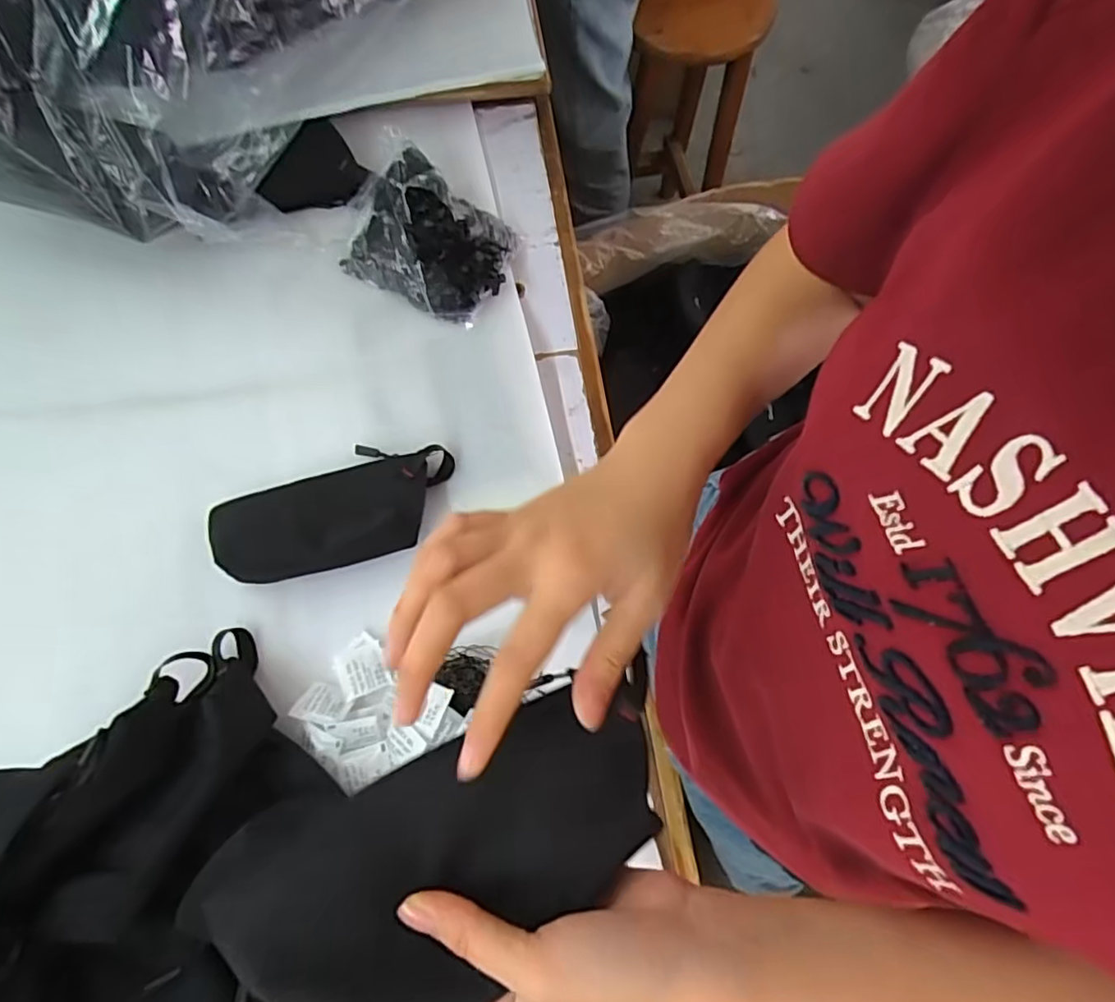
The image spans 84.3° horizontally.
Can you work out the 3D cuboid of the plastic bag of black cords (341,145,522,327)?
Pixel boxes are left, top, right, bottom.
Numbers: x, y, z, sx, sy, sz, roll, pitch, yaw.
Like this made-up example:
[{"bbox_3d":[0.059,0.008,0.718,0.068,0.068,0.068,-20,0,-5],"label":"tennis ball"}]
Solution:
[{"bbox_3d":[-0.127,-0.259,0.600,0.158,0.059,0.123,27,74,6],"label":"plastic bag of black cords"}]

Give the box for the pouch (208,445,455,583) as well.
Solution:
[{"bbox_3d":[-0.194,0.007,0.539,0.207,0.033,0.098,-17,74,-7],"label":"pouch"}]

